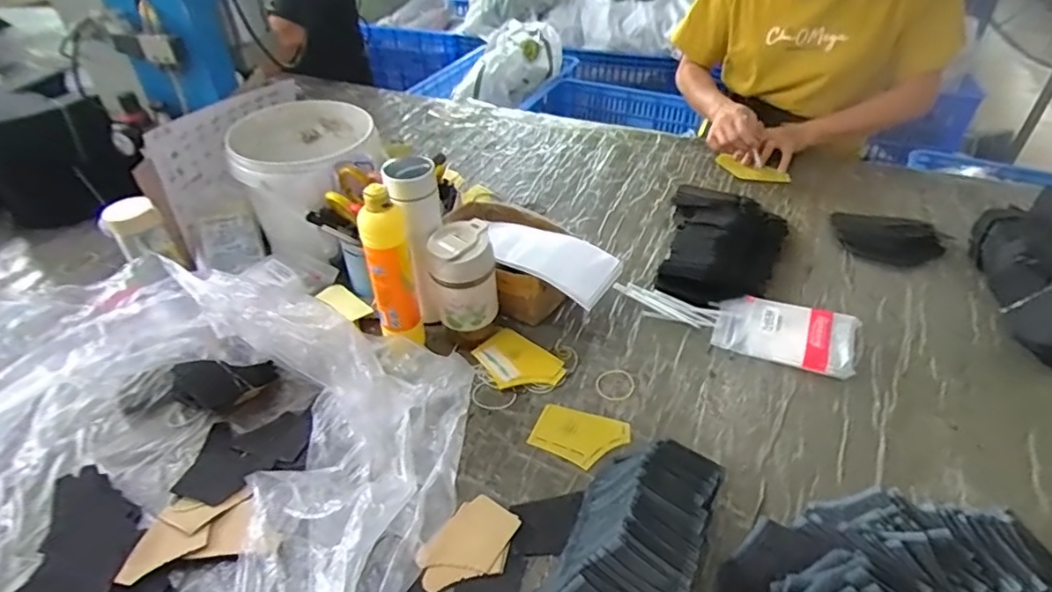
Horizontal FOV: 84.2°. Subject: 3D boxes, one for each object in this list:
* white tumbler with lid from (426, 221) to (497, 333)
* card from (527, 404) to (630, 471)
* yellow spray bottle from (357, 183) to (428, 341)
[{"bbox_3d":[-0.079,-0.013,0.750,0.081,0.149,0.075,-4,40,-3],"label":"white tumbler with lid"},{"bbox_3d":[0.062,0.161,0.673,0.104,0.004,0.073,15,43,18],"label":"card"},{"bbox_3d":[-0.162,-0.028,0.703,0.056,0.210,0.050,-12,41,-13],"label":"yellow spray bottle"}]

